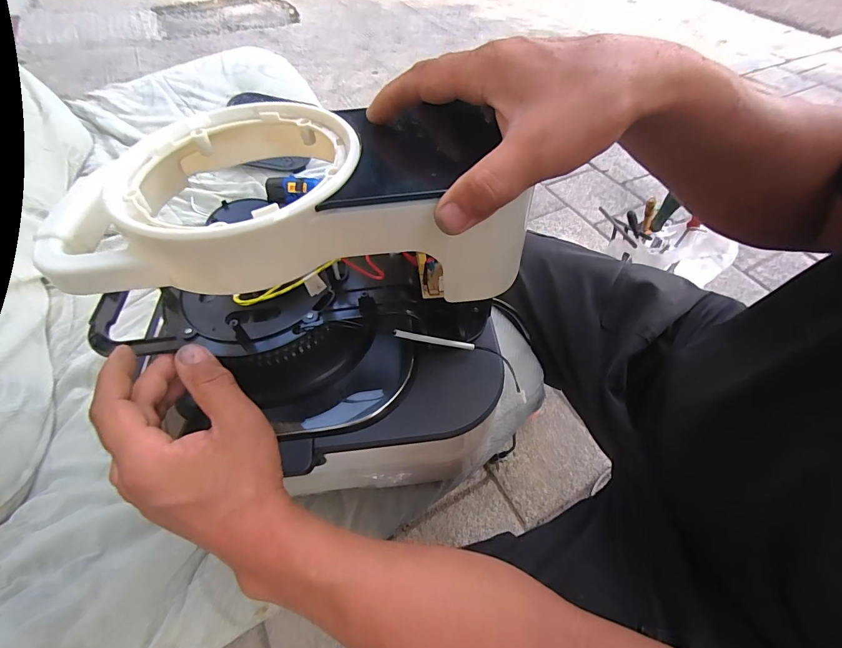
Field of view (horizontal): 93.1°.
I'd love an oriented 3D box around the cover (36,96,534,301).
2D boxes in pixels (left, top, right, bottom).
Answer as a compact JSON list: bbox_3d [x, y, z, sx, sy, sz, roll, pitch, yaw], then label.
[{"bbox_3d":[-0.091,-0.087,0.298,0.303,0.089,0.156,-4,54,-3],"label":"cover"}]

